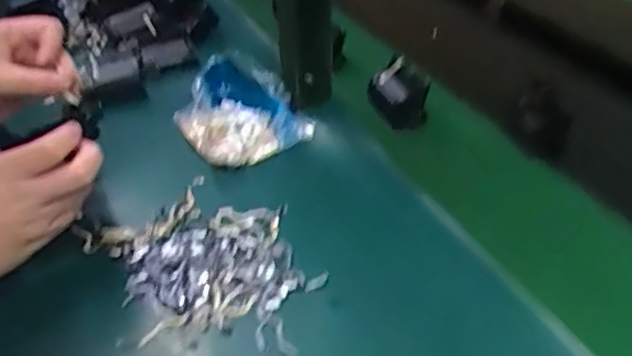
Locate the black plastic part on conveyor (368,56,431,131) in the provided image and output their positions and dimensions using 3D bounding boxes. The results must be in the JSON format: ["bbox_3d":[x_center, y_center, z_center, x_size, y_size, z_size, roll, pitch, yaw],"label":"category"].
[{"bbox_3d":[0.087,-0.086,0.660,0.050,0.046,0.061,-9,38,-9],"label":"black plastic part on conveyor"}]

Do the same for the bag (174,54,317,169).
[{"bbox_3d":[-0.075,-0.073,0.631,0.112,0.066,0.106,-19,40,-21],"label":"bag"}]

